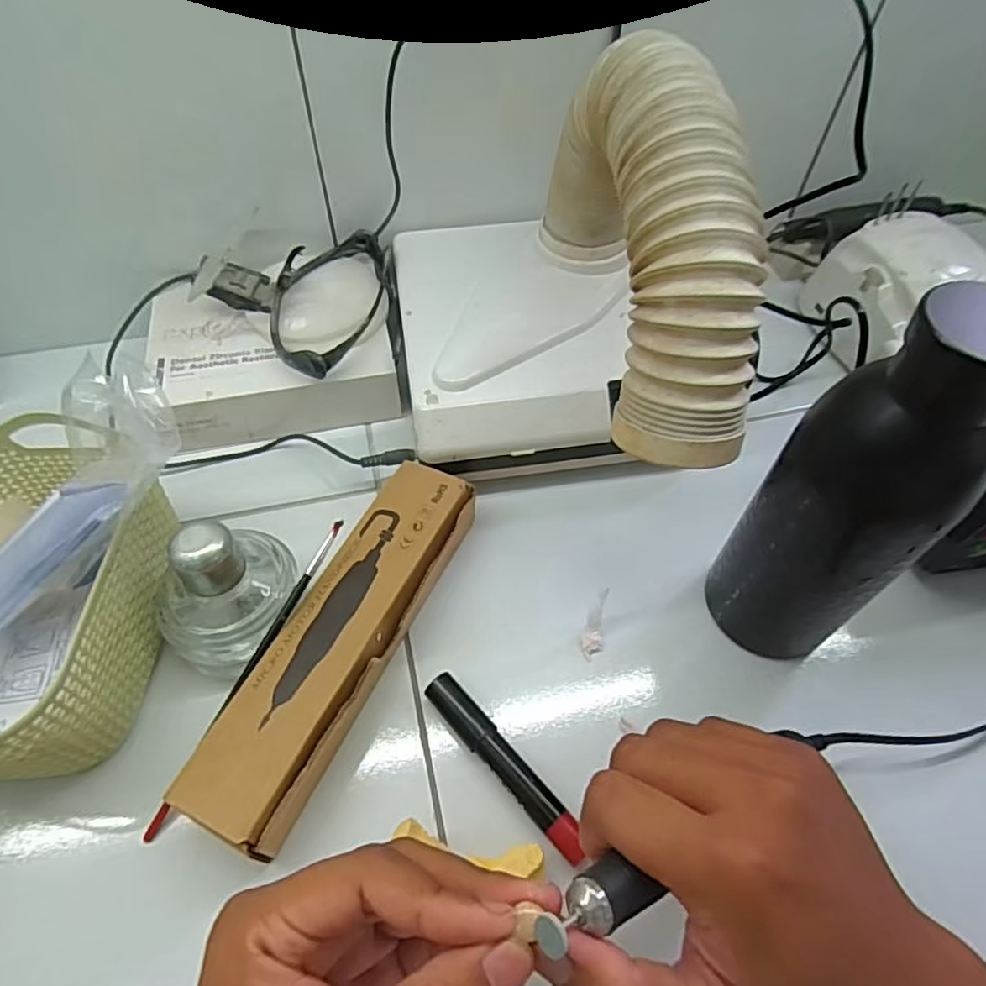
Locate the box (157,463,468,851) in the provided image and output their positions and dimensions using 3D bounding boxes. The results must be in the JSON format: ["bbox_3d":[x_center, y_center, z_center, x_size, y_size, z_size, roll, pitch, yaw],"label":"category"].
[{"bbox_3d":[-0.076,0.072,0.329,0.057,0.030,0.212,22,58,13],"label":"box"}]

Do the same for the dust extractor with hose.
[{"bbox_3d":[0.025,-0.124,0.349,0.153,0.185,0.269,-7,55,-7],"label":"dust extractor with hose"}]

